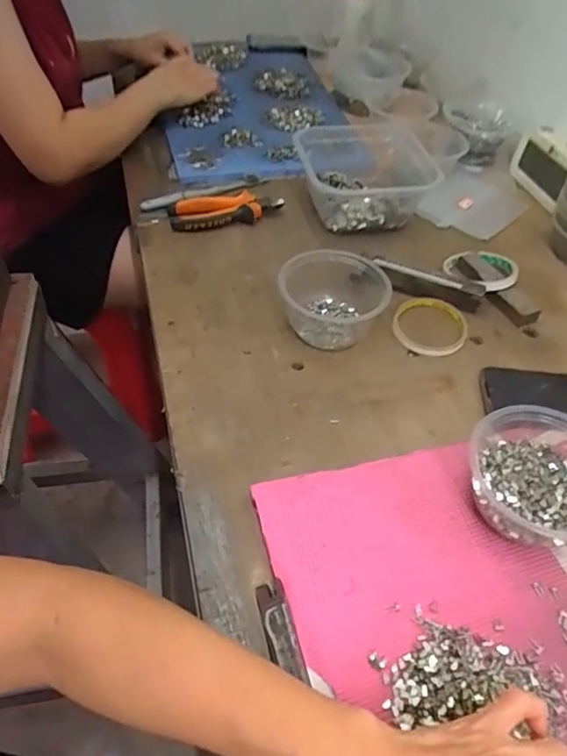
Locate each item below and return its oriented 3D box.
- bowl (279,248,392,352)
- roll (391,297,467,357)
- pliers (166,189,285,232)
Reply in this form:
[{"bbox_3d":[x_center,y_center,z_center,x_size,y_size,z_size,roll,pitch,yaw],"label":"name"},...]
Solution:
[{"bbox_3d":[0.055,-0.089,0.603,0.112,0.061,0.108,1,48,-1],"label":"bowl"},{"bbox_3d":[0.164,-0.058,0.621,0.081,0.013,0.085,1,48,-1],"label":"roll"},{"bbox_3d":[-0.074,-0.222,0.727,0.149,0.033,0.056,-16,52,-18],"label":"pliers"}]

